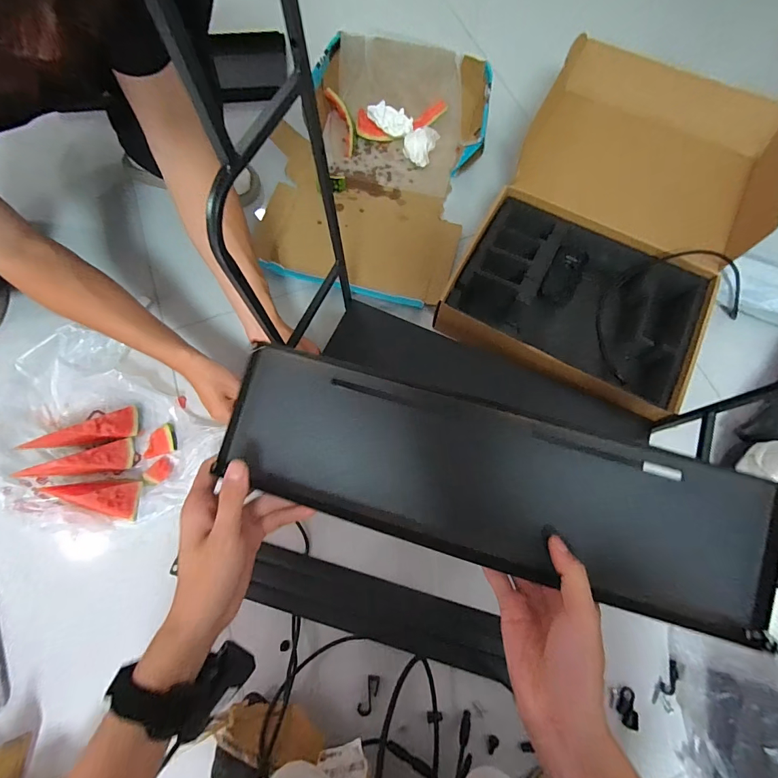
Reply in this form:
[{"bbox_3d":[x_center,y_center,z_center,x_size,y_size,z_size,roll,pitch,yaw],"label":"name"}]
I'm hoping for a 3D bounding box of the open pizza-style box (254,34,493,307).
[{"bbox_3d":[-0.023,-0.409,0.713,0.354,0.095,0.490,15,72,5],"label":"open pizza-style box"}]

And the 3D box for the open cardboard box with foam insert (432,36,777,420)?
[{"bbox_3d":[0.362,-0.267,0.635,0.383,0.132,0.567,26,73,8],"label":"open cardboard box with foam insert"}]

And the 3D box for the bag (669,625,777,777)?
[{"bbox_3d":[0.414,0.396,0.454,0.134,0.057,0.171,12,72,4],"label":"bag"}]

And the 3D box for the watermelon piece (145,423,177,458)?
[{"bbox_3d":[-0.338,0.077,0.578,0.043,0.013,0.041,-19,72,-7],"label":"watermelon piece"}]

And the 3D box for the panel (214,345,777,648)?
[{"bbox_3d":[0.086,0.082,0.348,0.477,0.030,0.130,16,72,6],"label":"panel"}]

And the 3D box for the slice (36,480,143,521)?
[{"bbox_3d":[-0.410,0.142,0.515,0.133,0.054,0.052,2,71,0],"label":"slice"}]

